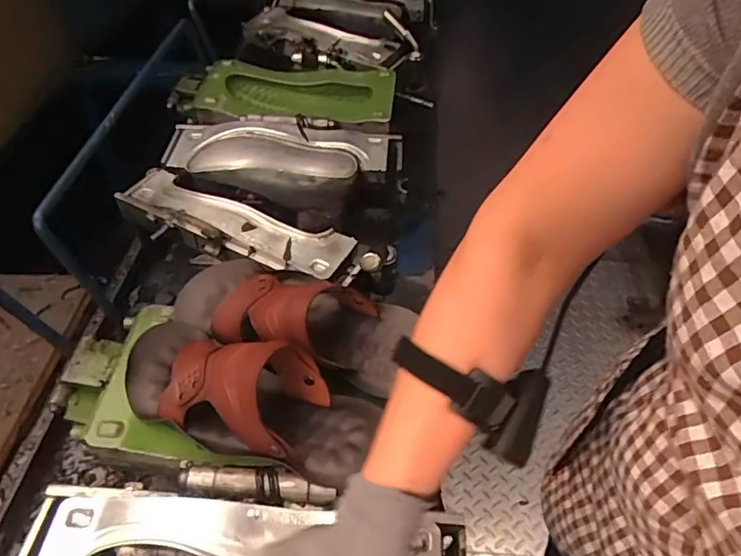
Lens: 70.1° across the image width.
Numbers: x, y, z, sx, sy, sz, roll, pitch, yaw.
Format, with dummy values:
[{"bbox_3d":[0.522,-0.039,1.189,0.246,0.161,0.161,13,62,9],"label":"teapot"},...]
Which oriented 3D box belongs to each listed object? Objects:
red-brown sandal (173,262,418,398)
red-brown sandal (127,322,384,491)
[{"bbox_3d":[-0.081,0.039,0.557,0.271,0.102,0.106,18,52,15],"label":"red-brown sandal"},{"bbox_3d":[-0.119,0.099,0.497,0.270,0.084,0.103,17,52,13],"label":"red-brown sandal"}]

